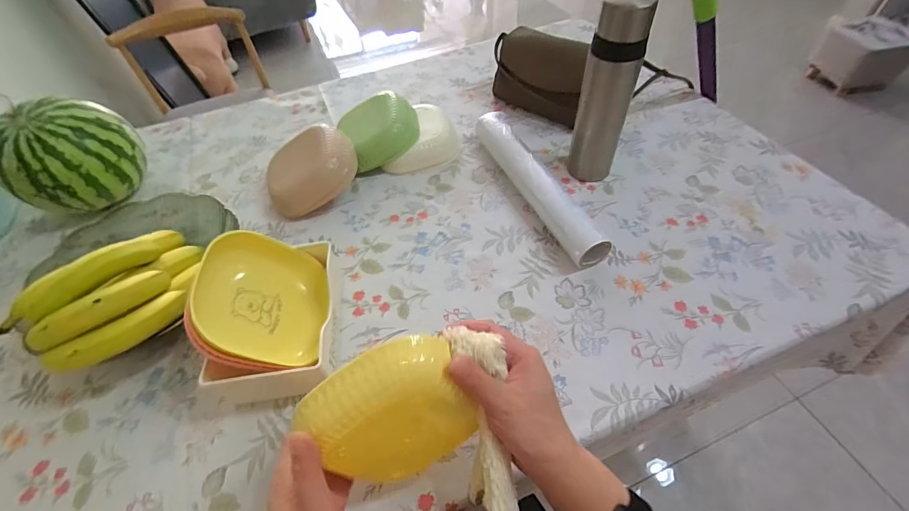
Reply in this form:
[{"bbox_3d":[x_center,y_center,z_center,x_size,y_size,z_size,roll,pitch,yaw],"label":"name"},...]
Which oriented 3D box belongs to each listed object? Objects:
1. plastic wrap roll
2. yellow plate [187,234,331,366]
[{"bbox_3d":[0.113,-0.110,0.581,0.042,0.053,0.306,-19,53,-11],"label":"plastic wrap roll"},{"bbox_3d":[-0.199,0.047,0.426,0.033,0.137,0.130,-26,50,34],"label":"yellow plate"}]

